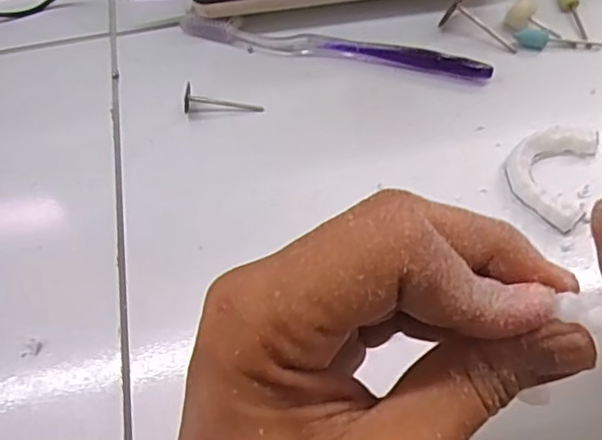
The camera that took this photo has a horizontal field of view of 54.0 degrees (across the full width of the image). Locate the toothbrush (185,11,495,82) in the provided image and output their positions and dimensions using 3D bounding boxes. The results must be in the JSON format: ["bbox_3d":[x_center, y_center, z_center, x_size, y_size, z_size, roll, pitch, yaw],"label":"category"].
[{"bbox_3d":[0.016,-0.102,0.349,0.187,0.010,0.017,12,61,11],"label":"toothbrush"}]

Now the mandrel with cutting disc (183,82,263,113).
[{"bbox_3d":[-0.044,-0.069,0.334,0.044,0.013,0.015,2,60,5],"label":"mandrel with cutting disc"}]

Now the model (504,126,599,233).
[{"bbox_3d":[0.124,-0.023,0.296,0.039,0.010,0.060,18,63,14],"label":"model"}]

